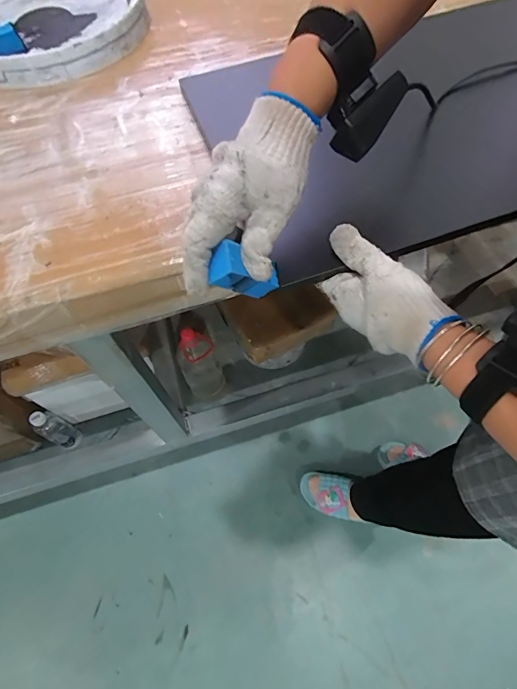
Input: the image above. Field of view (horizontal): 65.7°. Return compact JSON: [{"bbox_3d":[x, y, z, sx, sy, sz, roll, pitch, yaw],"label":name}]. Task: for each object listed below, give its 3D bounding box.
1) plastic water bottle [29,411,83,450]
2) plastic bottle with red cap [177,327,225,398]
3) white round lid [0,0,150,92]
[{"bbox_3d":[-0.537,0.222,1.054,0.080,0.193,0.065,25,65,15],"label":"plastic water bottle"},{"bbox_3d":[-0.152,0.039,1.005,0.095,0.272,0.091,-29,62,-12],"label":"plastic bottle with red cap"},{"bbox_3d":[-0.327,-0.505,0.614,0.285,0.039,0.318,-19,60,-7],"label":"white round lid"}]

